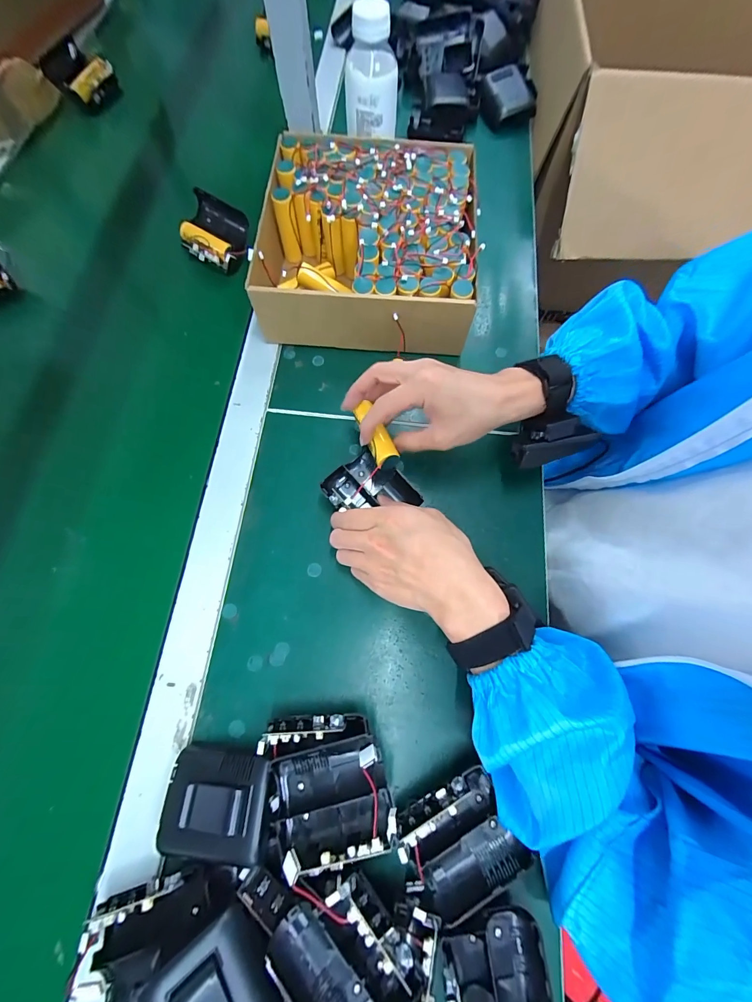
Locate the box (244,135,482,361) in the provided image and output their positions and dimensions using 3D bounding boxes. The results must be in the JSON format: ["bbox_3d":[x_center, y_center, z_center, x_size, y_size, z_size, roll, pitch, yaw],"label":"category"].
[{"bbox_3d":[-0.012,-0.293,0.420,0.231,0.084,0.230,5,71,0],"label":"box"}]

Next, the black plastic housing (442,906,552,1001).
[{"bbox_3d":[0.081,0.325,0.237,0.067,0.028,0.076,-8,72,-4],"label":"black plastic housing"}]

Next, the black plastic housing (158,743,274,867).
[{"bbox_3d":[-0.117,0.221,0.267,0.077,0.034,0.060,0,75,11],"label":"black plastic housing"}]

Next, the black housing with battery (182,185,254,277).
[{"bbox_3d":[-0.195,-0.325,0.445,0.090,0.047,0.059,33,74,9],"label":"black housing with battery"}]

